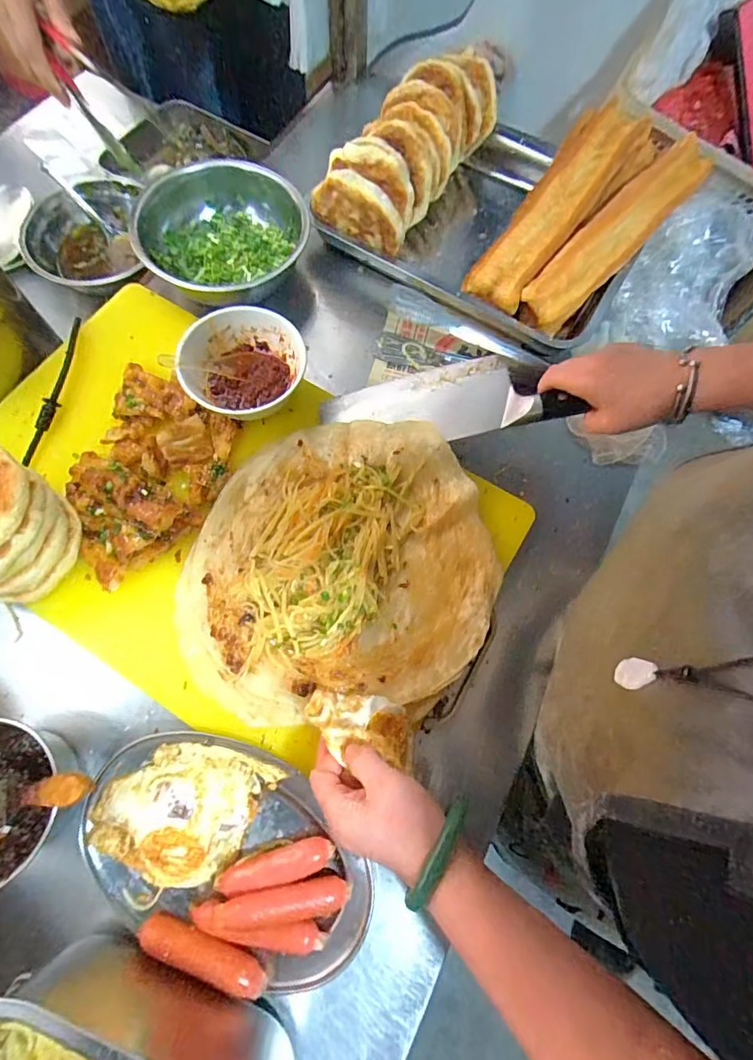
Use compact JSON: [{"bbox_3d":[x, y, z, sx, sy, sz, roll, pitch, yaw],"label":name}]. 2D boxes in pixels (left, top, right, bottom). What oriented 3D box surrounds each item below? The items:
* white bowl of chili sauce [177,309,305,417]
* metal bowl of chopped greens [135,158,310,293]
[{"bbox_3d":[-0.135,-0.162,0.503,0.117,0.067,0.120,1,71,-2],"label":"white bowl of chili sauce"},{"bbox_3d":[-0.179,-0.337,0.578,0.196,0.103,0.176,-9,73,-5],"label":"metal bowl of chopped greens"}]

